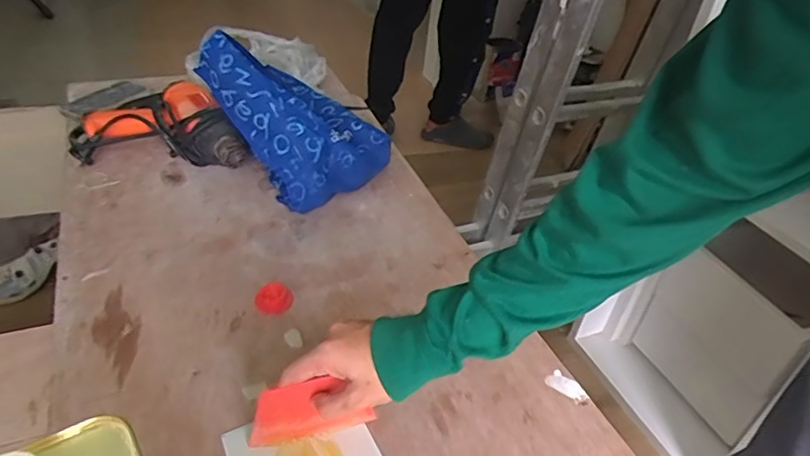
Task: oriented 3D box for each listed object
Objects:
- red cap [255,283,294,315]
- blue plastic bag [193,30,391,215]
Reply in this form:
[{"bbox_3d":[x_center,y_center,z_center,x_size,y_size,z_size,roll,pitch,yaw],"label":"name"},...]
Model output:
[{"bbox_3d":[-0.154,0.083,0.646,0.042,0.011,0.039,4,39,-3],"label":"red cap"},{"bbox_3d":[-0.168,-0.173,0.826,0.266,0.174,0.187,33,44,31],"label":"blue plastic bag"}]

